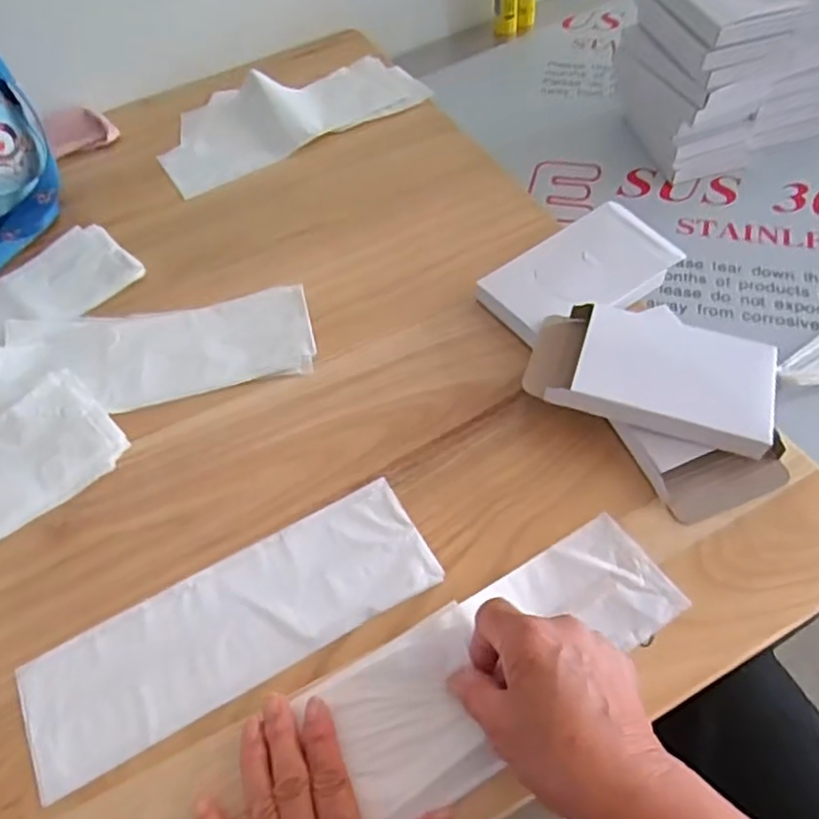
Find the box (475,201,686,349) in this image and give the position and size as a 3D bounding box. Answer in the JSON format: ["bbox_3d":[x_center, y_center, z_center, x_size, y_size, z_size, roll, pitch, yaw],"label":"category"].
[{"bbox_3d":[0.140,-0.106,0.550,0.152,0.026,0.090,-33,60,-17],"label":"box"}]

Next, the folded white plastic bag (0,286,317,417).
[{"bbox_3d":[-0.211,-0.046,0.541,0.265,0.012,0.100,-10,56,-3],"label":"folded white plastic bag"}]

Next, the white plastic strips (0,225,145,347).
[{"bbox_3d":[-0.347,-0.081,0.570,0.233,0.017,0.104,-40,62,-21],"label":"white plastic strips"}]

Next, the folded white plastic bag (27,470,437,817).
[{"bbox_3d":[-0.107,0.129,0.419,0.248,0.004,0.081,-27,58,-13],"label":"folded white plastic bag"}]

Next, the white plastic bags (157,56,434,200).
[{"bbox_3d":[-0.129,-0.319,0.713,0.277,0.029,0.125,-28,58,-14],"label":"white plastic bags"}]

